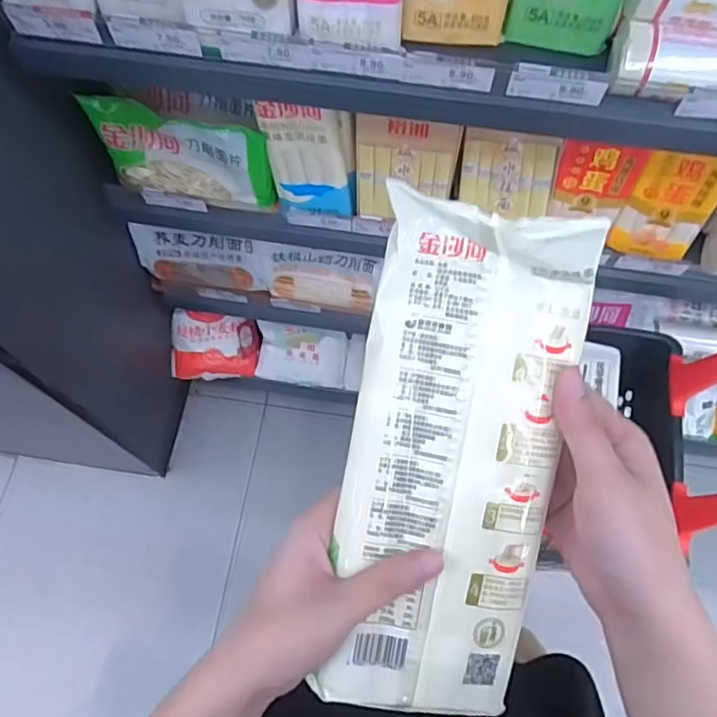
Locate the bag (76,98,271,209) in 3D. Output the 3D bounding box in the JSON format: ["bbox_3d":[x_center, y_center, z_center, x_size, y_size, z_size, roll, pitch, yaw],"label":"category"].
[{"bbox_3d":[-0.257,-0.300,0.894,0.260,0.133,0.054,15,68,6],"label":"bag"}]

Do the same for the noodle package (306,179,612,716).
[{"bbox_3d":[0.052,0.054,0.325,0.111,0.030,0.275,9,93,4],"label":"noodle package"}]

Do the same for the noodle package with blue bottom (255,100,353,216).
[{"bbox_3d":[-0.071,-0.283,0.853,0.116,0.195,0.035,1,67,0],"label":"noodle package with blue bottom"}]

